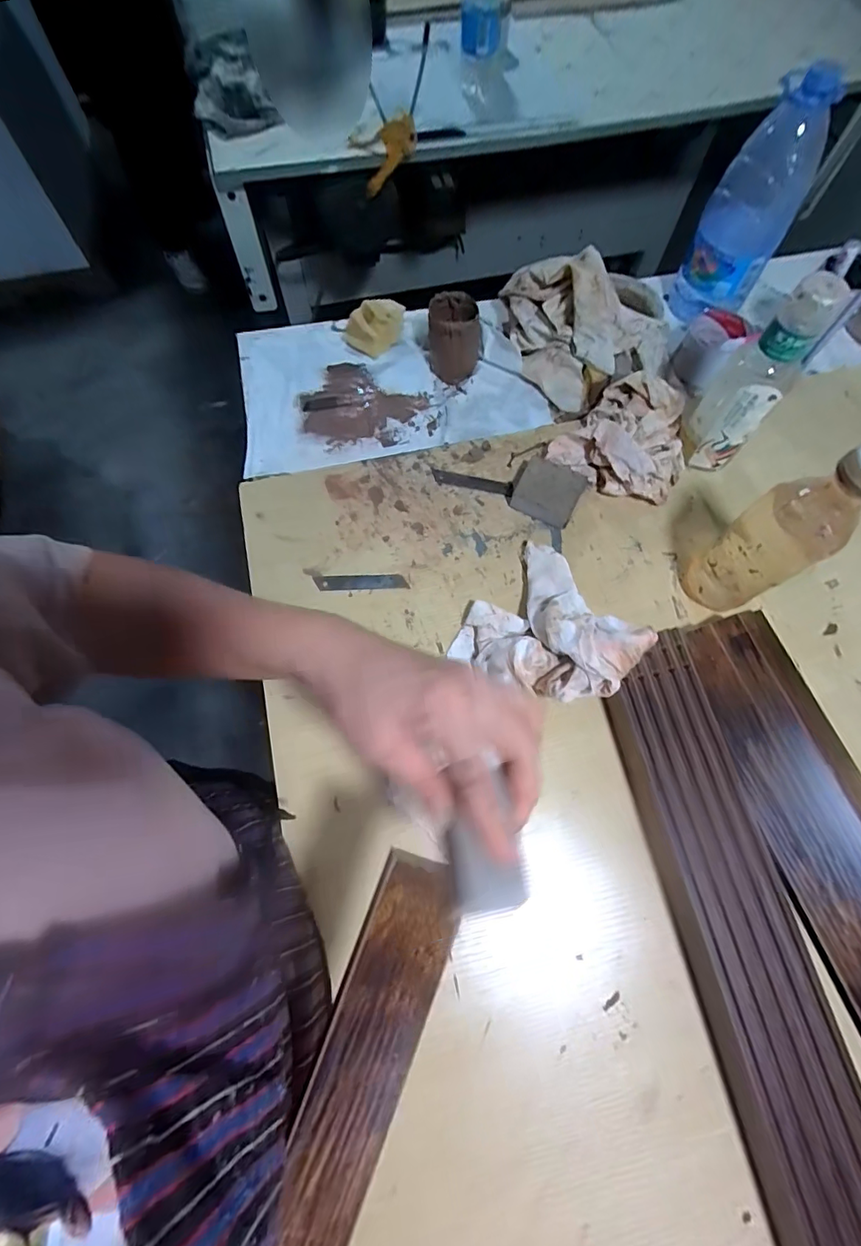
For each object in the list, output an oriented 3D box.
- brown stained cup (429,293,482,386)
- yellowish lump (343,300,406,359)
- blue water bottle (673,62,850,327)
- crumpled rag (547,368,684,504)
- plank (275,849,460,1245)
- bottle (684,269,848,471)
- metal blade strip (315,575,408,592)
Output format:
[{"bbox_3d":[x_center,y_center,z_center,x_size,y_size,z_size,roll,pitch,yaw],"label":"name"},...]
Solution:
[{"bbox_3d":[0.030,-0.365,0.622,0.064,0.080,0.064,0,69,-1],"label":"brown stained cup"},{"bbox_3d":[-0.074,-0.403,0.653,0.061,0.040,0.085,33,72,11],"label":"yellowish lump"},{"bbox_3d":[0.387,-0.493,0.599,0.094,0.245,0.081,26,71,9],"label":"blue water bottle"},{"bbox_3d":[0.242,-0.224,0.570,0.136,0.051,0.159,36,73,12],"label":"crumpled rag"},{"bbox_3d":[-0.038,0.232,0.235,0.045,0.005,0.230,21,82,-6],"label":"plank"},{"bbox_3d":[0.322,-0.243,0.497,0.070,0.206,0.055,36,73,12],"label":"bottle"},{"bbox_3d":[-0.074,-0.043,0.521,0.098,0.004,0.018,-2,69,-2],"label":"metal blade strip"}]

